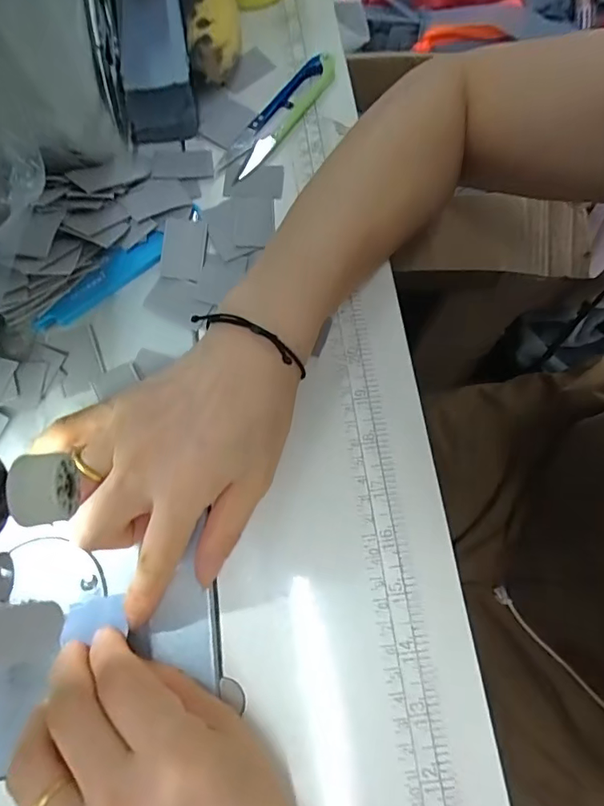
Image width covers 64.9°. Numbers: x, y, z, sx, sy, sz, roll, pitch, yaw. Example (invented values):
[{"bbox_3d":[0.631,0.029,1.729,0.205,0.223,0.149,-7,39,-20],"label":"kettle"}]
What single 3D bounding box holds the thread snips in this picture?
[{"bbox_3d":[-0.016,-0.195,0.319,0.028,0.010,0.114,33,74,10],"label":"thread snips"}]

